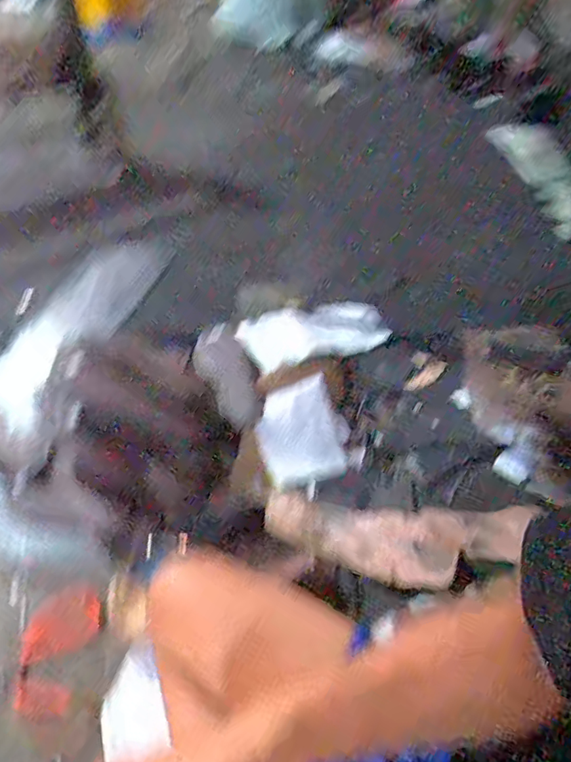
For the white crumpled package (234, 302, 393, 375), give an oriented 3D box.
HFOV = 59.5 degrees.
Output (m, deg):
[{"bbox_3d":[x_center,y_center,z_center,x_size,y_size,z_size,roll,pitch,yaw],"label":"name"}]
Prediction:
[{"bbox_3d":[0.052,-0.088,0.967,0.280,0.075,0.103,-6,48,13],"label":"white crumpled package"}]

